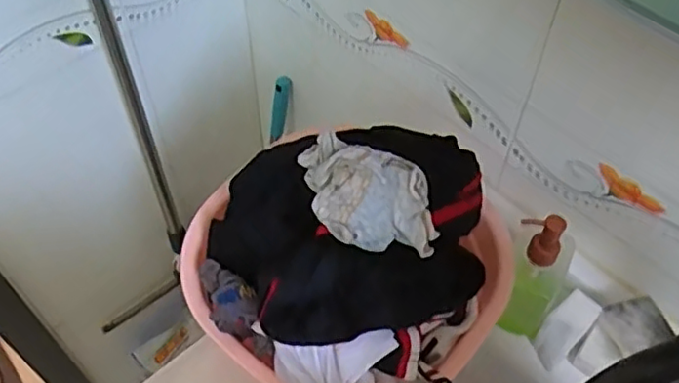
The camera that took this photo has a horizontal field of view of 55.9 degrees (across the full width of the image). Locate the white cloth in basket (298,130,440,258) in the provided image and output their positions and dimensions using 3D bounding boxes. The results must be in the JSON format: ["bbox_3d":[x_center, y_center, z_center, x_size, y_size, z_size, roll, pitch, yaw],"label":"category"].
[{"bbox_3d":[0.021,-0.002,0.463,0.091,0.052,0.074,-1,52,-1],"label":"white cloth in basket"}]

